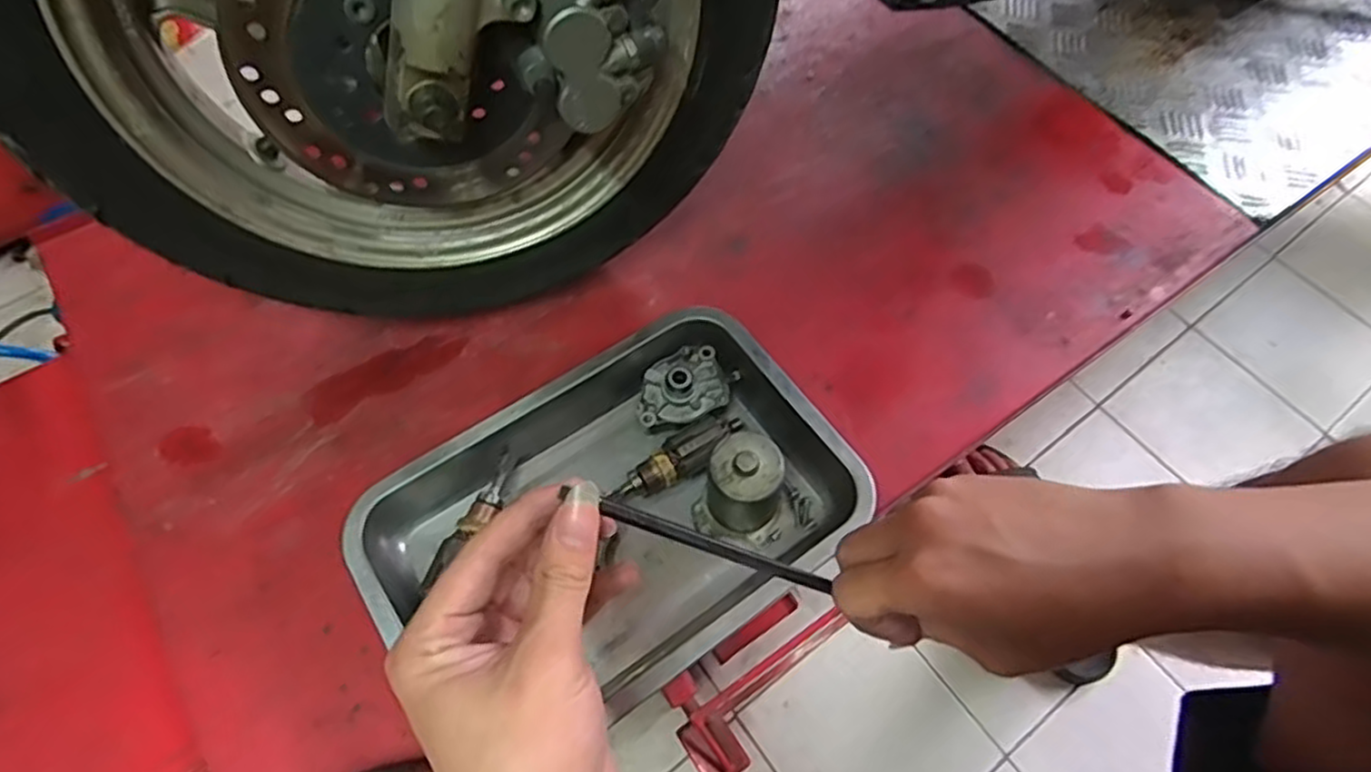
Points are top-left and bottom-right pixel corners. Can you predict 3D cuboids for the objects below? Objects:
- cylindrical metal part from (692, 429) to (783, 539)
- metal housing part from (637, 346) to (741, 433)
[{"bbox_3d":[0.035,0.067,0.482,0.055,0.075,0.050,0,63,-1],"label":"cylindrical metal part"},{"bbox_3d":[-0.002,-0.003,0.536,0.079,0.027,0.056,-27,66,-14],"label":"metal housing part"}]

